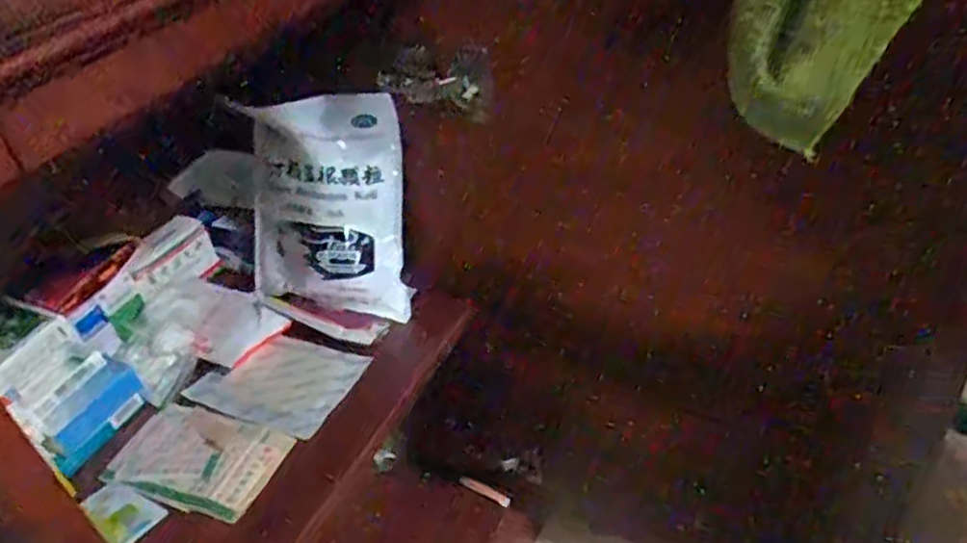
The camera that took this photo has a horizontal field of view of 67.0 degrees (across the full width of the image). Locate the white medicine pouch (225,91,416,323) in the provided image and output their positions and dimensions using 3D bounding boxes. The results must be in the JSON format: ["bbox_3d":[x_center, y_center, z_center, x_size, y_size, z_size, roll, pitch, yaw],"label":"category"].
[{"bbox_3d":[-0.156,-0.060,0.692,0.170,0.204,0.034,2,19,18],"label":"white medicine pouch"}]

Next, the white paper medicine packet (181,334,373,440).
[{"bbox_3d":[-0.178,0.093,0.647,0.129,0.009,0.102,11,42,24],"label":"white paper medicine packet"}]

